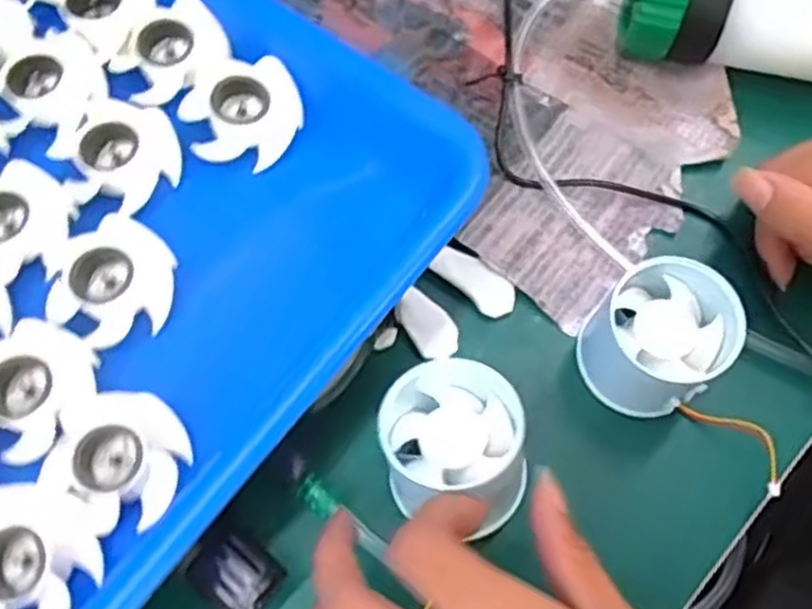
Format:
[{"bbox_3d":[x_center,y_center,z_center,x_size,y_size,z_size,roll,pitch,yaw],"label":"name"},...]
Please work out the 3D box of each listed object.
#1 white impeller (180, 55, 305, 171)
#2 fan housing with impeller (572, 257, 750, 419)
[{"bbox_3d":[-0.063,-0.076,0.291,0.044,0.019,0.044,0,69,1],"label":"white impeller"},{"bbox_3d":[0.103,0.015,0.311,0.051,0.053,0.046,30,73,12],"label":"fan housing with impeller"}]

